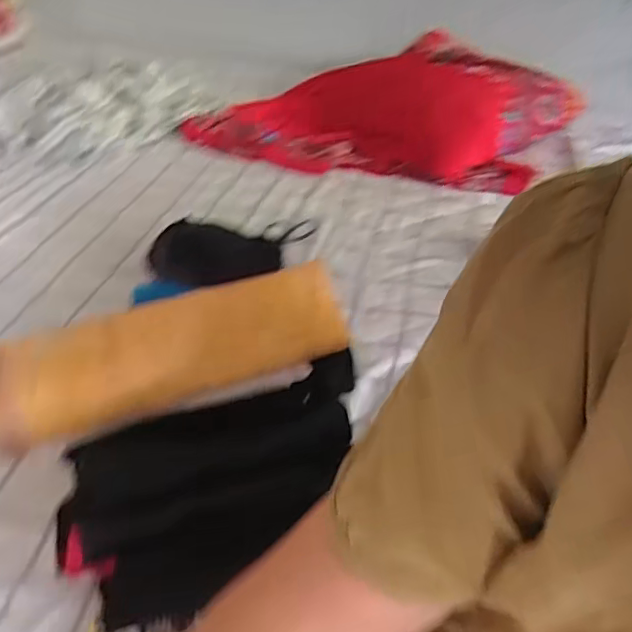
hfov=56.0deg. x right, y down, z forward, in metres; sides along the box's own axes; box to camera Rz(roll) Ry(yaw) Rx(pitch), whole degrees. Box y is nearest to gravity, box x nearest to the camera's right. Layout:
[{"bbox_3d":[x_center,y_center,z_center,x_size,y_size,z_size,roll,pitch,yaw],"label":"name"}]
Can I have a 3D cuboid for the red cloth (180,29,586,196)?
[{"bbox_3d":[0.134,-0.404,1.157,0.632,0.130,0.475,19,43,22],"label":"red cloth"}]

